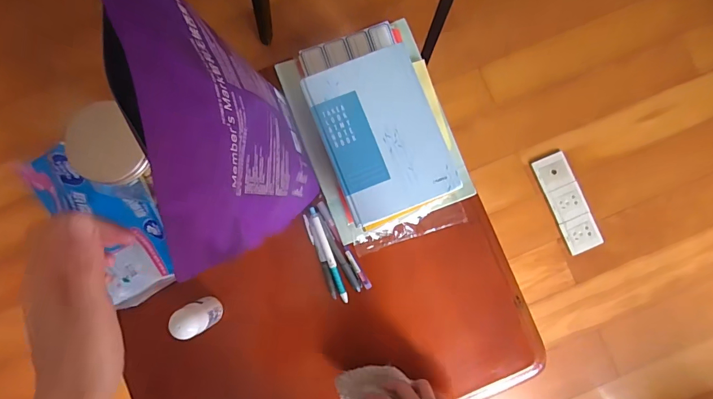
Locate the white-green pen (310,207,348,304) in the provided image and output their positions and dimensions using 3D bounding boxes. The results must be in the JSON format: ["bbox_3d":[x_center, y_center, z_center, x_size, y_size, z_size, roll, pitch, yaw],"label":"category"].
[{"bbox_3d":[-0.039,0.079,0.559,0.011,0.014,0.139,-20,86,-3],"label":"white-green pen"}]

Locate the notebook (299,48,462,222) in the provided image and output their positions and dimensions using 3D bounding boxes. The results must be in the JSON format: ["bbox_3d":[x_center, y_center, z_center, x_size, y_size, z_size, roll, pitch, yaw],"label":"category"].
[{"bbox_3d":[0.034,-0.089,0.528,0.152,0.015,0.212,-20,86,-3],"label":"notebook"}]

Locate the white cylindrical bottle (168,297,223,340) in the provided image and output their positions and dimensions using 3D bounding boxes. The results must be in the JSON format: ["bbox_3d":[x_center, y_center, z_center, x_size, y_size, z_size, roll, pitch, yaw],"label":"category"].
[{"bbox_3d":[-0.206,0.152,0.512,0.038,0.083,0.035,-10,86,-2],"label":"white cylindrical bottle"}]

